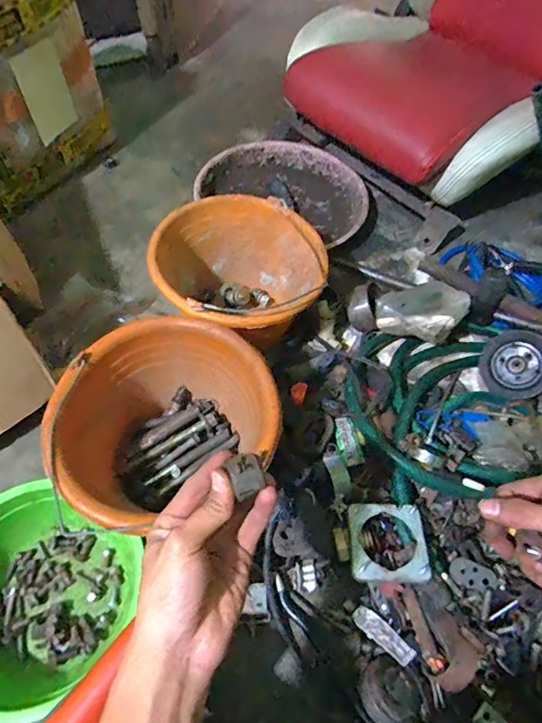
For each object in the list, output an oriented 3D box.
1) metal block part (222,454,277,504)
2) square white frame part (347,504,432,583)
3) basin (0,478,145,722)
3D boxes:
[{"bbox_3d":[-0.015,0.074,0.300,0.024,0.013,0.026,-26,63,-20],"label":"metal block part"},{"bbox_3d":[0.138,0.211,0.533,0.086,0.021,0.088,3,57,-3],"label":"square white frame part"},{"bbox_3d":[-0.269,0.258,0.507,0.202,0.086,0.200,2,57,-3],"label":"basin"}]

